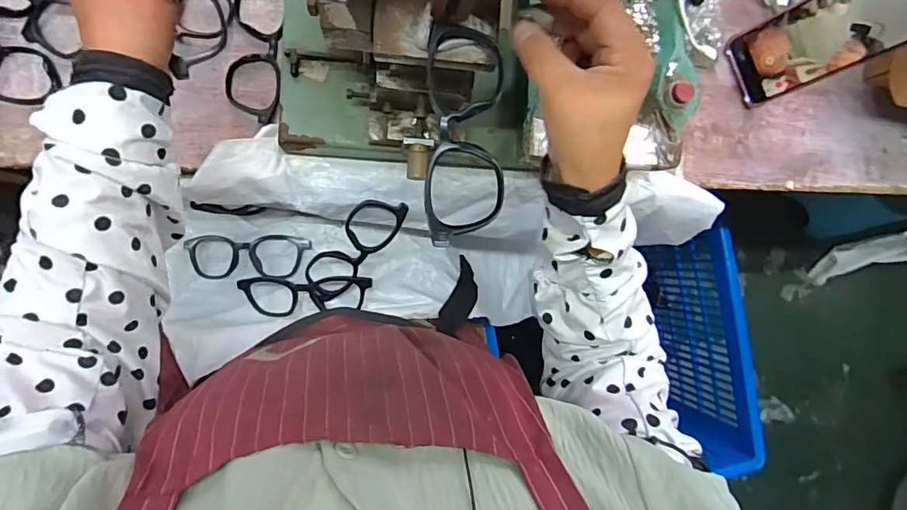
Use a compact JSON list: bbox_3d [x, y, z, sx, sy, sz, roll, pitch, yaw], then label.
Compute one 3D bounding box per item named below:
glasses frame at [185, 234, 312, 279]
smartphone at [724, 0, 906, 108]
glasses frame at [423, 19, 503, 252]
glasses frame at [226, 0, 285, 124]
[{"bbox_3d":[-0.227,0.002,0.552,0.141,0.024,0.047,-1,90,8],"label":"glasses frame"},{"bbox_3d":[0.354,-0.210,0.477,0.012,0.167,0.079,-26,94,-31],"label":"smartphone"},{"bbox_3d":[0.007,-0.071,0.300,0.046,0.016,0.131,2,90,-8],"label":"glasses frame"},{"bbox_3d":[-0.181,-0.191,0.456,0.048,0.012,0.138,3,90,-8],"label":"glasses frame"}]

